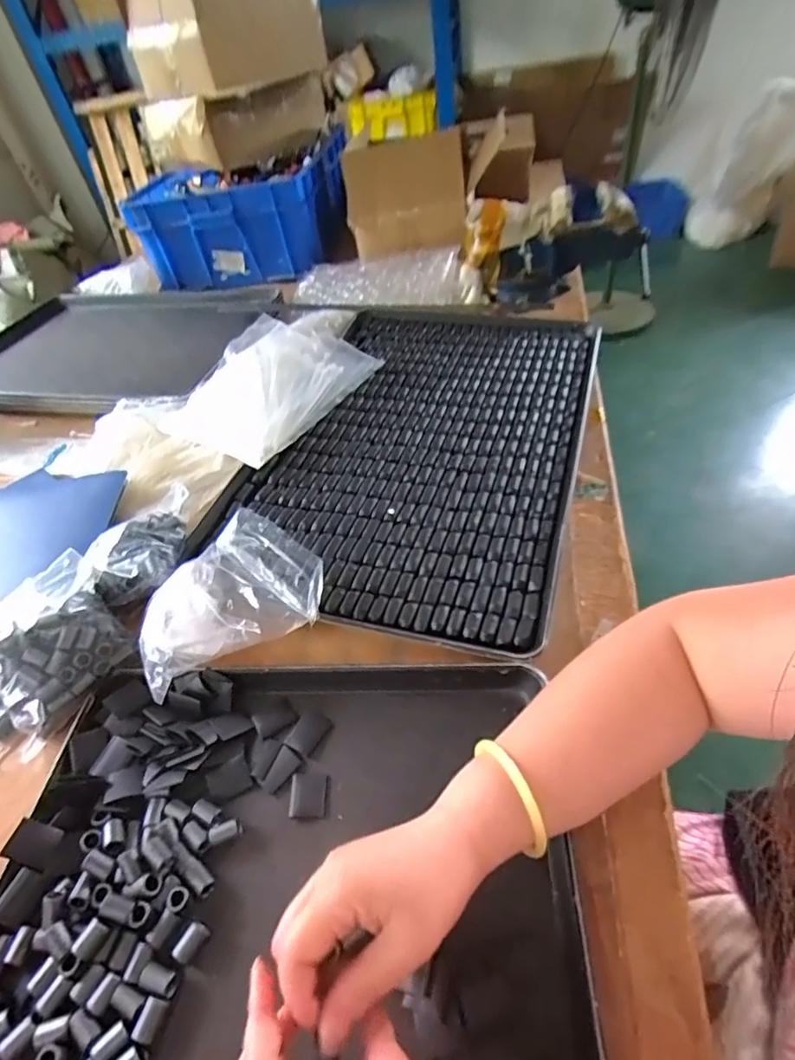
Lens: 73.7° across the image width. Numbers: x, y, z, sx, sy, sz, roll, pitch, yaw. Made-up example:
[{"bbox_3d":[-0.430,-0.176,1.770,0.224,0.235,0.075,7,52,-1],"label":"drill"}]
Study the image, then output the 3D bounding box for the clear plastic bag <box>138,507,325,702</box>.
[{"bbox_3d":[-0.155,0.063,0.491,0.172,0.076,0.108,-25,48,-12],"label":"clear plastic bag"}]

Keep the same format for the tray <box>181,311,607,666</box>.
[{"bbox_3d":[0.031,-0.129,0.684,0.385,0.026,0.619,9,49,19],"label":"tray"}]

